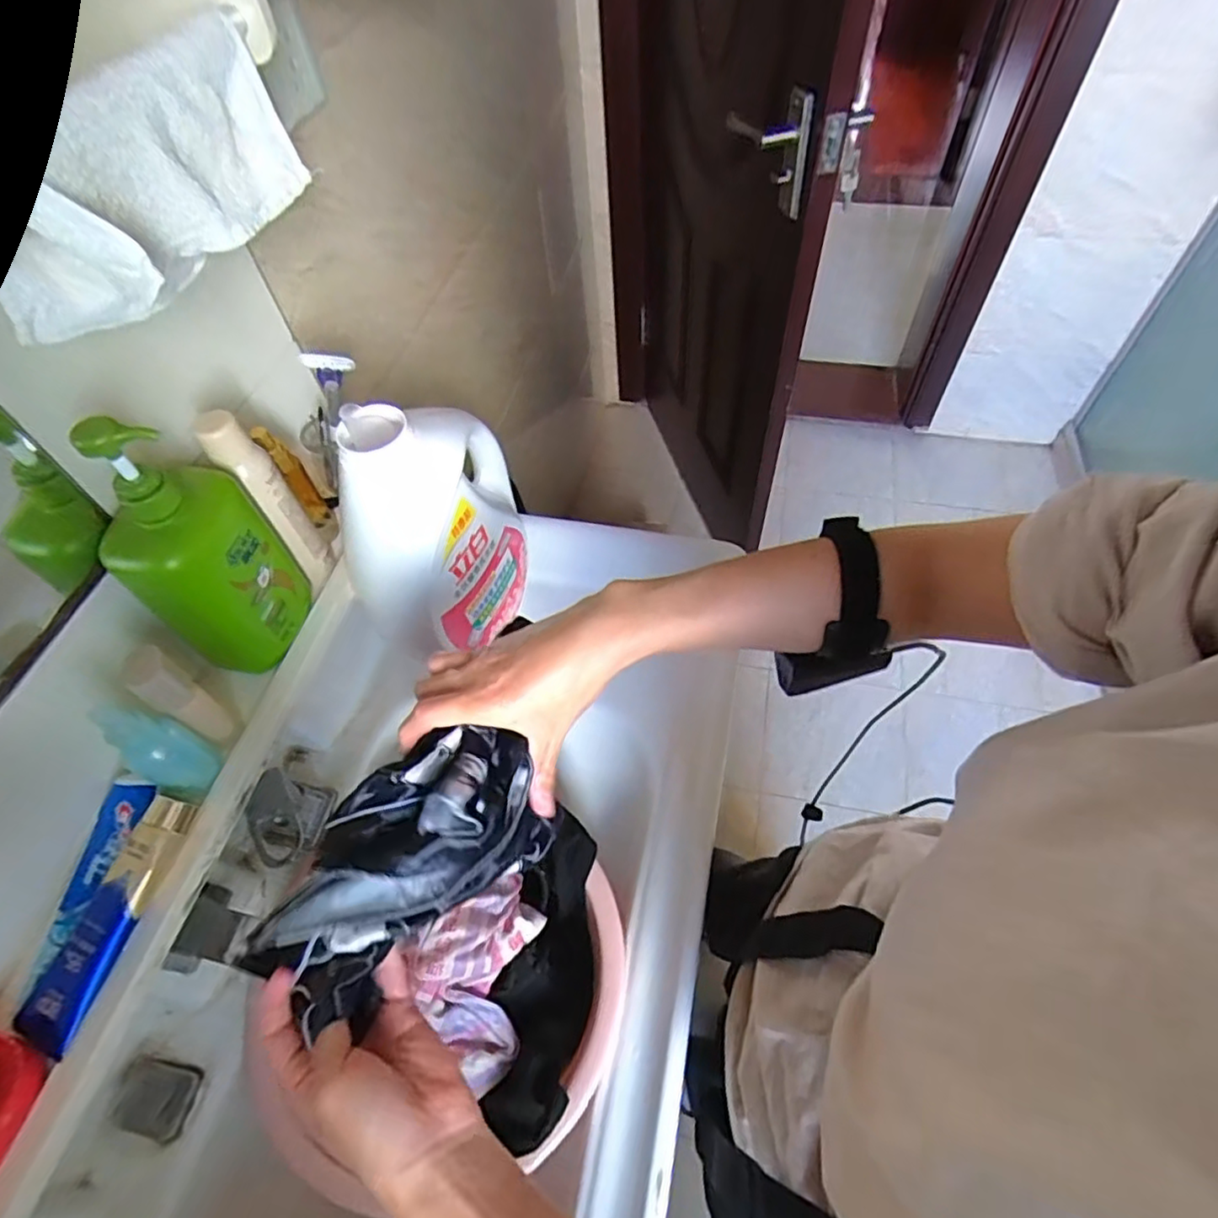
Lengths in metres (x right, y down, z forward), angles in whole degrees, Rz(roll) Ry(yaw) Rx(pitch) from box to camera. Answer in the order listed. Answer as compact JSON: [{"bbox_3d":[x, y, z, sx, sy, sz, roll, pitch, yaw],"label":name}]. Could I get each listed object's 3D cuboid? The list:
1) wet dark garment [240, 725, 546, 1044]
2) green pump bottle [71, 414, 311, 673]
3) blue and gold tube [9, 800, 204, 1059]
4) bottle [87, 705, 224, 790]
[{"bbox_3d":[-0.117,0.144,0.374,0.083,0.079,0.167,35,63,25],"label":"wet dark garment"},{"bbox_3d":[-0.311,-0.045,0.494,0.063,0.216,0.104,20,58,17],"label":"green pump bottle"},{"bbox_3d":[-0.343,0.206,0.442,0.044,0.034,0.154,12,56,12],"label":"blue and gold tube"},{"bbox_3d":[-0.326,0.099,0.473,0.029,0.103,0.036,-3,54,1],"label":"bottle"}]

